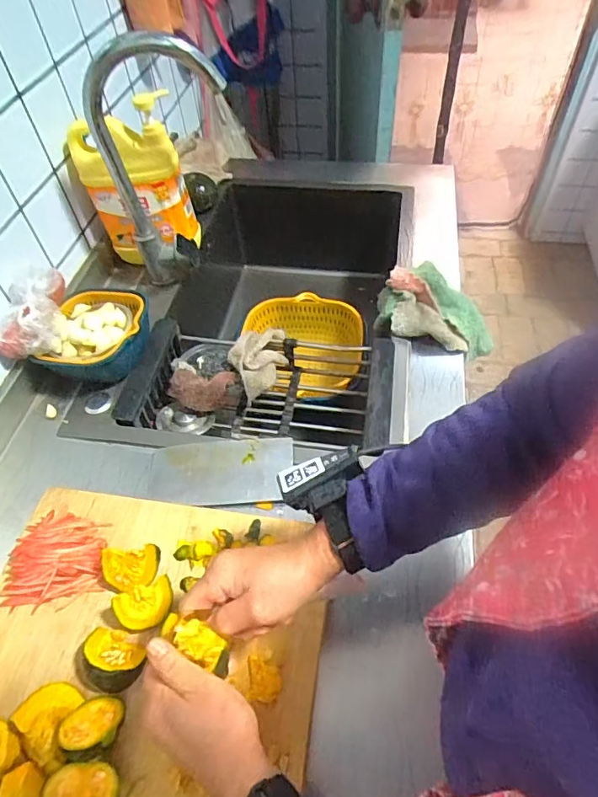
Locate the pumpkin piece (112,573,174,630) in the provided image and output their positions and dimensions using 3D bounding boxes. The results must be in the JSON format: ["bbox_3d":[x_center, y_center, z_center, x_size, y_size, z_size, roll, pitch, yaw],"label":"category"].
[{"bbox_3d":[-0.149,0.200,0.479,0.057,0.017,0.039,-21,86,-10],"label":"pumpkin piece"}]

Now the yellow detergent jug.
[{"bbox_3d":[-0.251,-0.319,0.754,0.158,0.224,0.081,-3,52,2],"label":"yellow detergent jug"}]

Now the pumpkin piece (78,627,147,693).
[{"bbox_3d":[-0.169,0.238,0.445,0.073,0.039,0.049,14,54,15],"label":"pumpkin piece"}]

